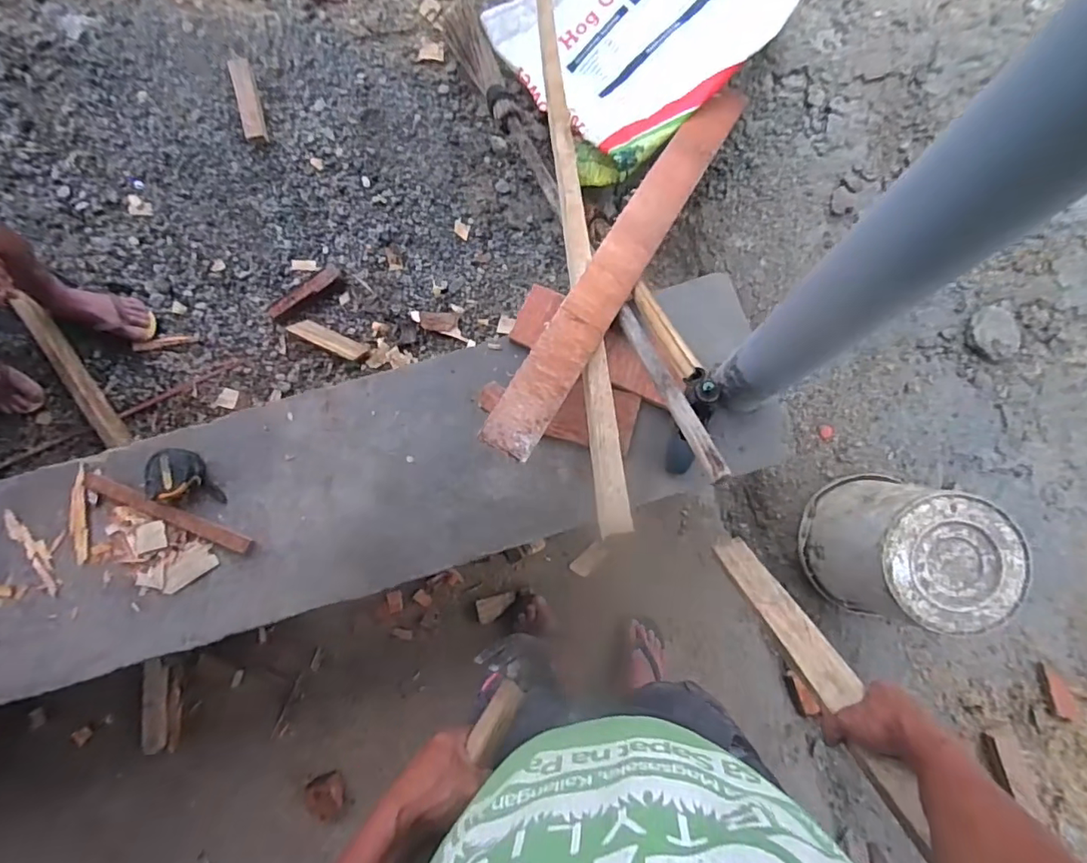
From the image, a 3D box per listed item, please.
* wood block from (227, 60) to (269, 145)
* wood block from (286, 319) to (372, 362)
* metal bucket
[{"bbox_3d":[-0.692,-0.777,1.260,0.048,0.025,0.184,-12,86,-1],"label":"wood block"},{"bbox_3d":[-0.501,-0.215,1.254,0.177,0.015,0.046,23,87,1],"label":"wood block"},{"bbox_3d":[0.703,0.240,1.063,0.277,0.284,0.254,-1,79,3],"label":"metal bucket"}]

